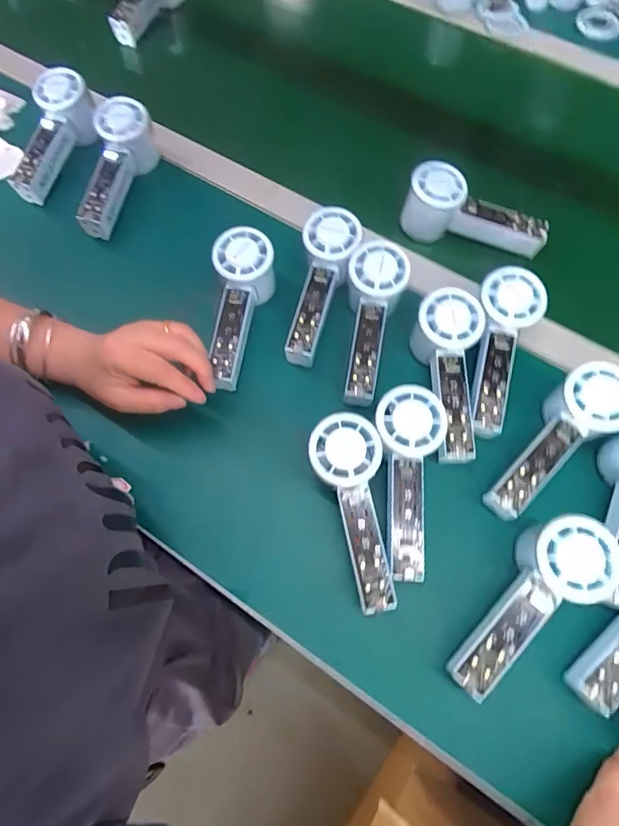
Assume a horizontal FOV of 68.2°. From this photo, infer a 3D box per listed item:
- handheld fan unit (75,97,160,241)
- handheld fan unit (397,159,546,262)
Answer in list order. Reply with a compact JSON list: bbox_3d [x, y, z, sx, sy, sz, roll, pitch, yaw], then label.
[{"bbox_3d":[-0.217,-0.269,0.512,0.053,0.044,0.149,17,88,8],"label":"handheld fan unit"},{"bbox_3d":[0.177,-0.214,0.500,0.152,0.062,0.047,16,70,-5],"label":"handheld fan unit"}]

